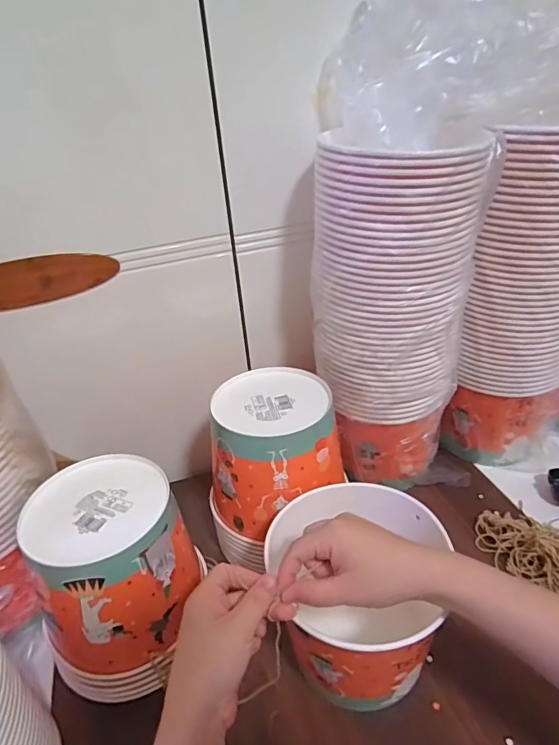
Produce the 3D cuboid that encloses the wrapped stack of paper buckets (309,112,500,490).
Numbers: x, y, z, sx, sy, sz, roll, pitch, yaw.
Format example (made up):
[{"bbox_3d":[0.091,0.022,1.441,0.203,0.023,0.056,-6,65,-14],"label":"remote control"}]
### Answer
[{"bbox_3d":[0.135,-0.059,0.558,0.160,0.408,0.133,8,35,19],"label":"wrapped stack of paper buckets"}]

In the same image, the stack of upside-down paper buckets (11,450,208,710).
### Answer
[{"bbox_3d":[-0.155,0.192,0.460,0.147,0.163,0.144,-28,39,-30],"label":"stack of upside-down paper buckets"}]

